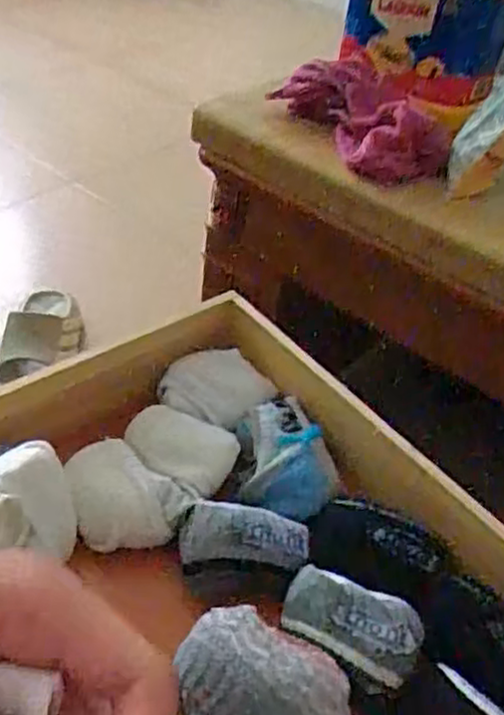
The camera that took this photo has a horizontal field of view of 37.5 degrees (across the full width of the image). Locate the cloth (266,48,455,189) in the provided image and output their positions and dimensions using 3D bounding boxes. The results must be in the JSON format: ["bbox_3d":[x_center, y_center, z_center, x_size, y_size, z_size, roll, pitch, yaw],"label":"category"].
[{"bbox_3d":[0.138,-0.285,0.876,0.131,0.103,0.192,-22,49,-29],"label":"cloth"}]

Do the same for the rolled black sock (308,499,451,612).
[{"bbox_3d":[0.081,0.129,0.495,0.091,0.033,0.053,19,43,13],"label":"rolled black sock"}]

